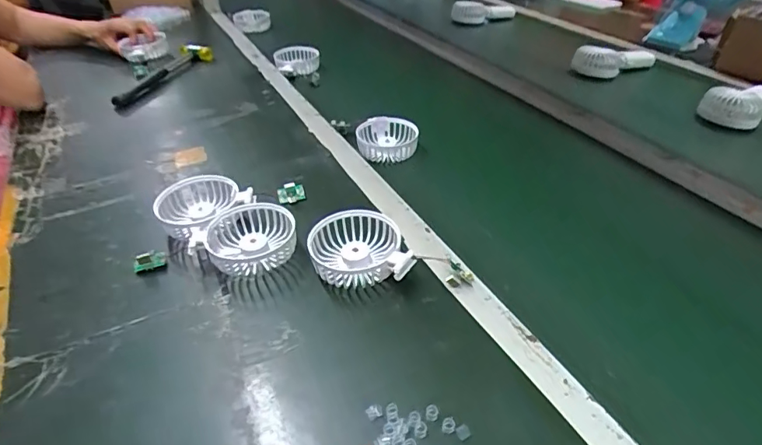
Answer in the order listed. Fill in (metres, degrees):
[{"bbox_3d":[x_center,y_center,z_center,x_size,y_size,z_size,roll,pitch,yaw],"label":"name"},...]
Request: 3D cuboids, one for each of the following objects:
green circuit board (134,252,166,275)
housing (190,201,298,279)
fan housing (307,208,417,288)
[{"bbox_3d":[-0.233,0.038,0.489,0.030,0.017,0.010,-20,40,-23],"label":"green circuit board"},{"bbox_3d":[-0.139,0.018,0.505,0.093,0.035,0.089,-1,36,1],"label":"housing"},{"bbox_3d":[-0.023,0.031,0.479,0.088,0.038,0.095,-12,38,-13],"label":"fan housing"}]

